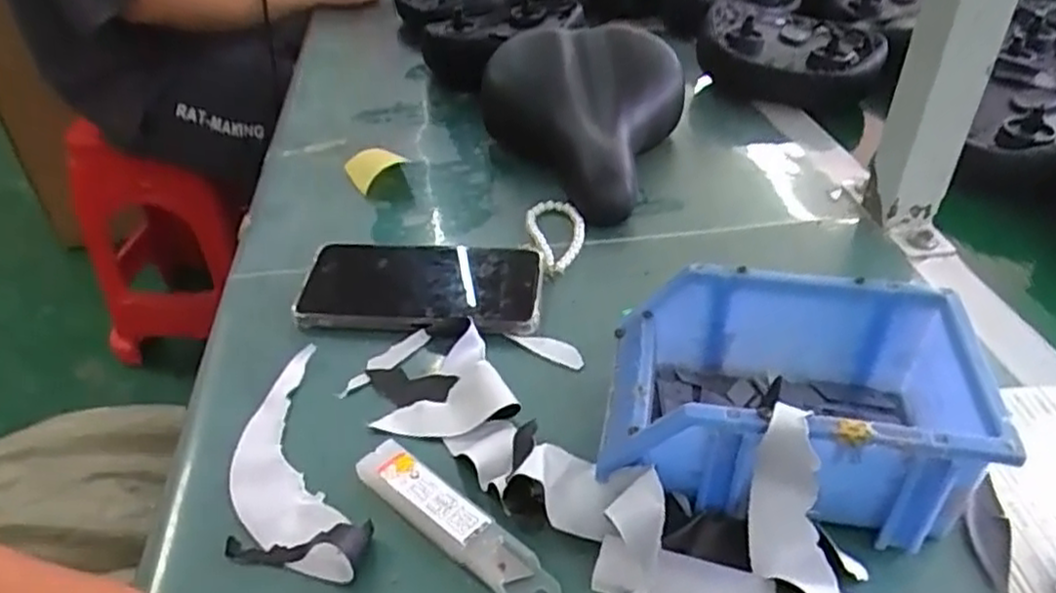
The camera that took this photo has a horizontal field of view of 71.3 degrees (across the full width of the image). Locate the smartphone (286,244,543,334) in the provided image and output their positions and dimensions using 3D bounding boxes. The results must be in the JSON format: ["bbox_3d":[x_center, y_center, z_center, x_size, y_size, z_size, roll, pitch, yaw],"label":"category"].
[{"bbox_3d":[-0.074,-0.008,0.512,0.164,0.015,0.080,0,44,7],"label":"smartphone"}]

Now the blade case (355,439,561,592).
[{"bbox_3d":[-0.037,0.113,0.366,0.126,0.013,0.026,29,46,32],"label":"blade case"}]

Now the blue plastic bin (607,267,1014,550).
[{"bbox_3d":[0.130,0.053,0.380,0.170,0.076,0.116,6,38,8],"label":"blue plastic bin"}]

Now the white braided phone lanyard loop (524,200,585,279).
[{"bbox_3d":[0.023,-0.047,0.574,0.045,0.015,0.099,-2,38,-3],"label":"white braided phone lanyard loop"}]

